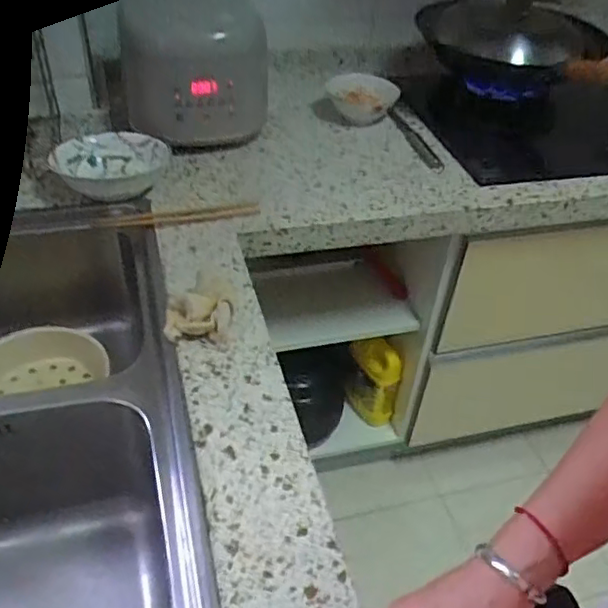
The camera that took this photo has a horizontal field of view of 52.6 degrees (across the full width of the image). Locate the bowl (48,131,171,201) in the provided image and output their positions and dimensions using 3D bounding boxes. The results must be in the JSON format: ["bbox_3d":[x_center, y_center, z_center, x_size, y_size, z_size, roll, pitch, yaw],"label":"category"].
[{"bbox_3d":[-0.297,-0.210,0.929,0.145,0.050,0.145,3,42,-3],"label":"bowl"}]

